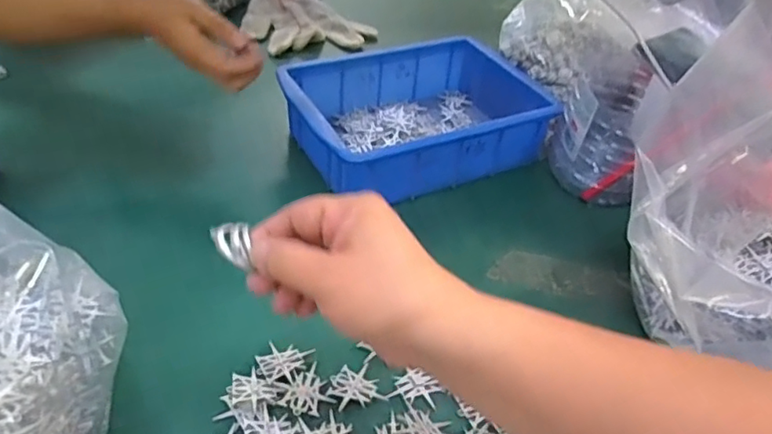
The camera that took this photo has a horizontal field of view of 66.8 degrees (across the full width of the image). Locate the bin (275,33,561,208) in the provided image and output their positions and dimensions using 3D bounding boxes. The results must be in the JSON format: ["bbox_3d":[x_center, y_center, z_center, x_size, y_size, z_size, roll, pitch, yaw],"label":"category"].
[{"bbox_3d":[0.028,-0.101,0.604,0.237,0.074,0.172,-15,45,-23],"label":"bin"}]

